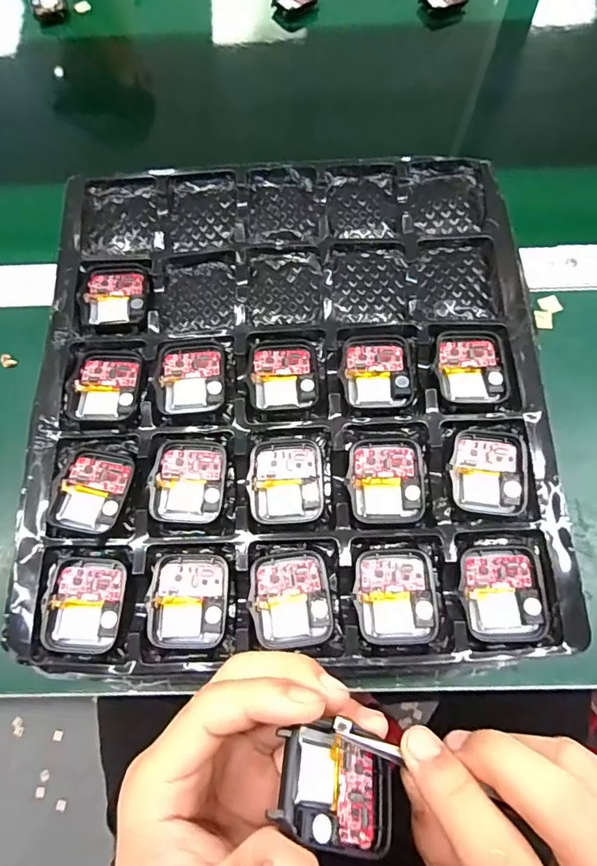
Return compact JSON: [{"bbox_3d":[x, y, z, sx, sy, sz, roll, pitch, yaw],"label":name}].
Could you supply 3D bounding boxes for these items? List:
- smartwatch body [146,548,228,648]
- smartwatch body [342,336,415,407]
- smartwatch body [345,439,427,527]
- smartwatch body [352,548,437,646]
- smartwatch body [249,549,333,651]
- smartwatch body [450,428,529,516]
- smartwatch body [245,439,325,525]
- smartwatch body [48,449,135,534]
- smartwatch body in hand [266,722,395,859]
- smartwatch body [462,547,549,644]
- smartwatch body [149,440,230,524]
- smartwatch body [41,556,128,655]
[{"bbox_3d":[-0.052,0.080,0.238,0.037,0.007,0.043,2,70,3],"label":"smartwatch body"},{"bbox_3d":[0.043,-0.034,0.268,0.036,0.006,0.040,-2,70,1],"label":"smartwatch body"},{"bbox_3d":[0.045,0.024,0.251,0.037,0.009,0.042,2,70,3],"label":"smartwatch body"},{"bbox_3d":[0.046,0.077,0.236,0.036,0.007,0.042,0,70,2],"label":"smartwatch body"},{"bbox_3d":[-0.004,0.079,0.238,0.037,0.006,0.042,-8,70,-1],"label":"smartwatch body"},{"bbox_3d":[0.095,0.019,0.251,0.036,0.006,0.043,3,70,3],"label":"smartwatch body"},{"bbox_3d":[-0.006,0.024,0.253,0.037,0.008,0.042,0,70,2],"label":"smartwatch body"},{"bbox_3d":[-0.104,0.029,0.254,0.035,0.006,0.042,11,71,6],"label":"smartwatch body"},{"bbox_3d":[0.014,0.123,0.171,0.044,0.006,0.034,25,44,-22],"label":"smartwatch body in hand"},{"bbox_3d":[0.095,0.076,0.234,0.035,0.010,0.042,-1,70,2],"label":"smartwatch body"},{"bbox_3d":[-0.055,0.024,0.255,0.037,0.007,0.043,3,70,3],"label":"smartwatch body"},{"bbox_3d":[-0.102,0.083,0.240,0.036,0.008,0.043,2,70,3],"label":"smartwatch body"}]

